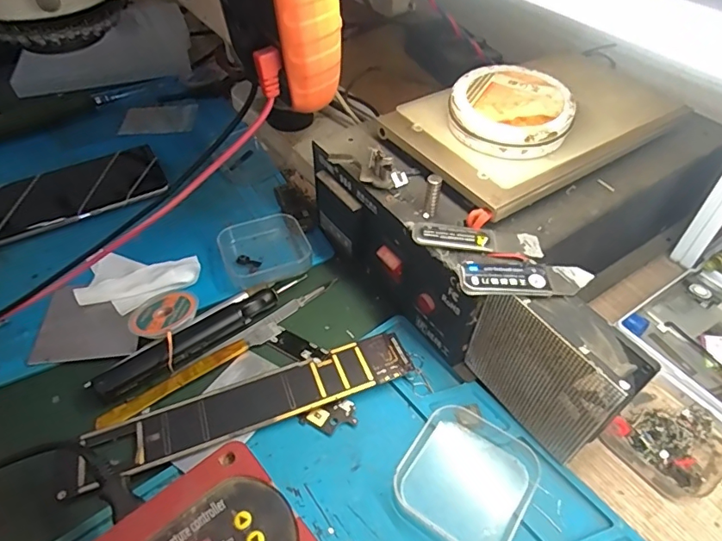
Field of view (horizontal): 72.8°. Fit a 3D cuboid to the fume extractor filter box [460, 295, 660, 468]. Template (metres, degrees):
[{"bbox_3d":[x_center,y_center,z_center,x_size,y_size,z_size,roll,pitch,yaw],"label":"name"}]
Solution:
[{"bbox_3d":[0.100,0.052,0.264,0.029,0.083,0.081,-27,53,-23],"label":"fume extractor filter box"}]

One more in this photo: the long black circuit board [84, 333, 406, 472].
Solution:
[{"bbox_3d":[-0.061,0.078,0.294,0.186,0.008,0.034,-16,49,-14],"label":"long black circuit board"}]

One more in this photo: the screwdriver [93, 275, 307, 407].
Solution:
[{"bbox_3d":[-0.101,0.041,0.323,0.142,0.017,0.016,-32,55,-26],"label":"screwdriver"}]

